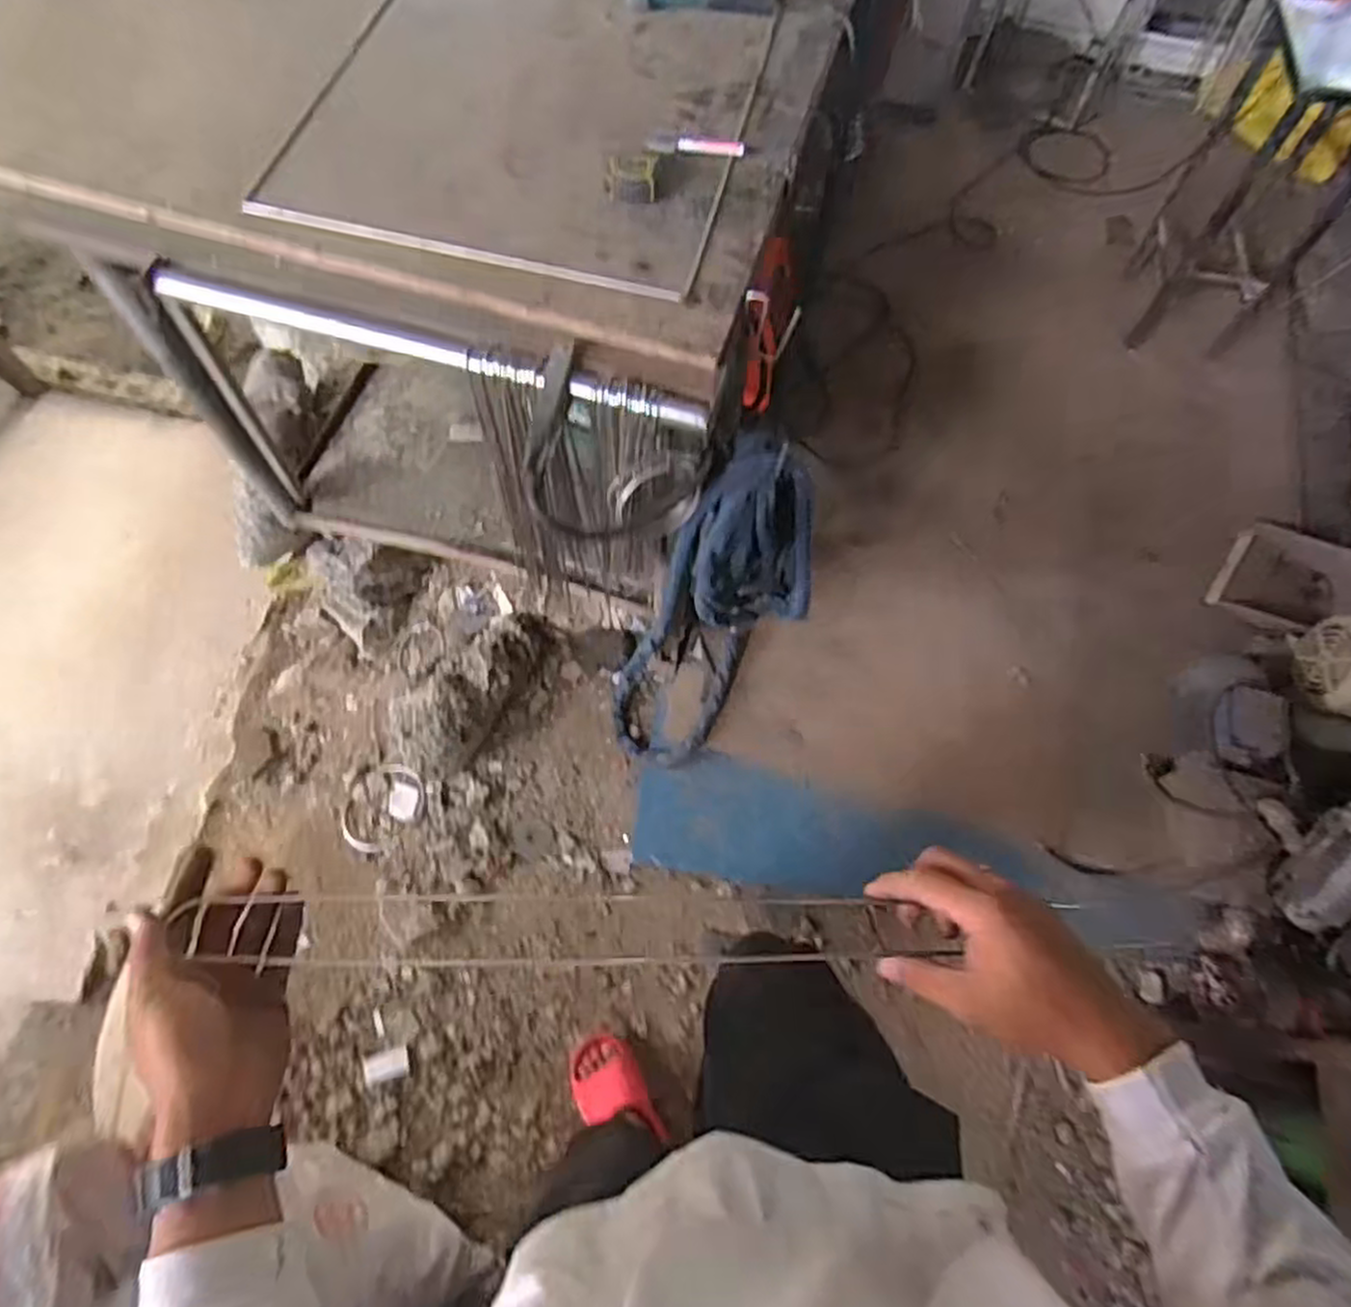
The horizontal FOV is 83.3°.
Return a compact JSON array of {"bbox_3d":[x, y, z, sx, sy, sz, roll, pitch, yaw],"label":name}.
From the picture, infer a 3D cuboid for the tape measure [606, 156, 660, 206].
[{"bbox_3d":[-0.054,-0.582,0.933,0.062,0.034,0.038,0,67,-1],"label":"tape measure"}]

